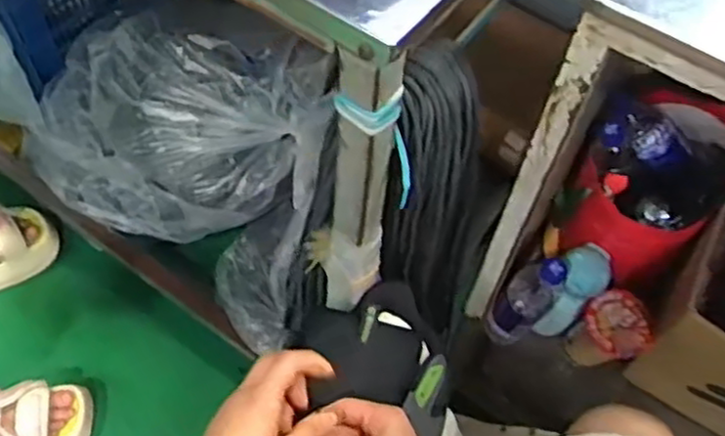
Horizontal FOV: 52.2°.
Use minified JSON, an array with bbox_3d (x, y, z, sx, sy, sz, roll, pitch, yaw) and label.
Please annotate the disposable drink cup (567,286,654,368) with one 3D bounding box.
[{"bbox_3d":[0.346,0.173,1.047,0.087,0.142,0.088,1,58,-2],"label":"disposable drink cup"}]

